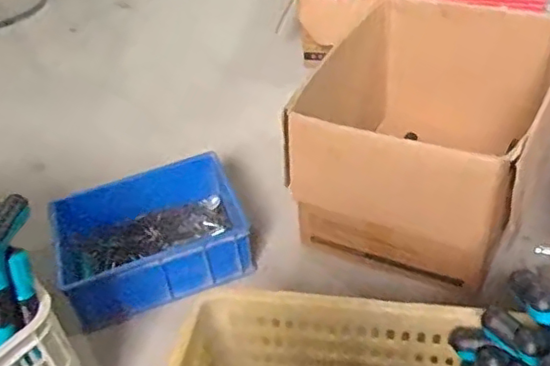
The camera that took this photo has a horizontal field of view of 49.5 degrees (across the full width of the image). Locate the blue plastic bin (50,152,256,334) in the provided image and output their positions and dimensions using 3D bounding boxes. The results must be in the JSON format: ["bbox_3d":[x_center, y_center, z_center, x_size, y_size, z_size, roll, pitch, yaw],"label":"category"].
[{"bbox_3d":[-0.277,0.125,1.380,0.444,0.166,0.335,-26,43,-20],"label":"blue plastic bin"}]

